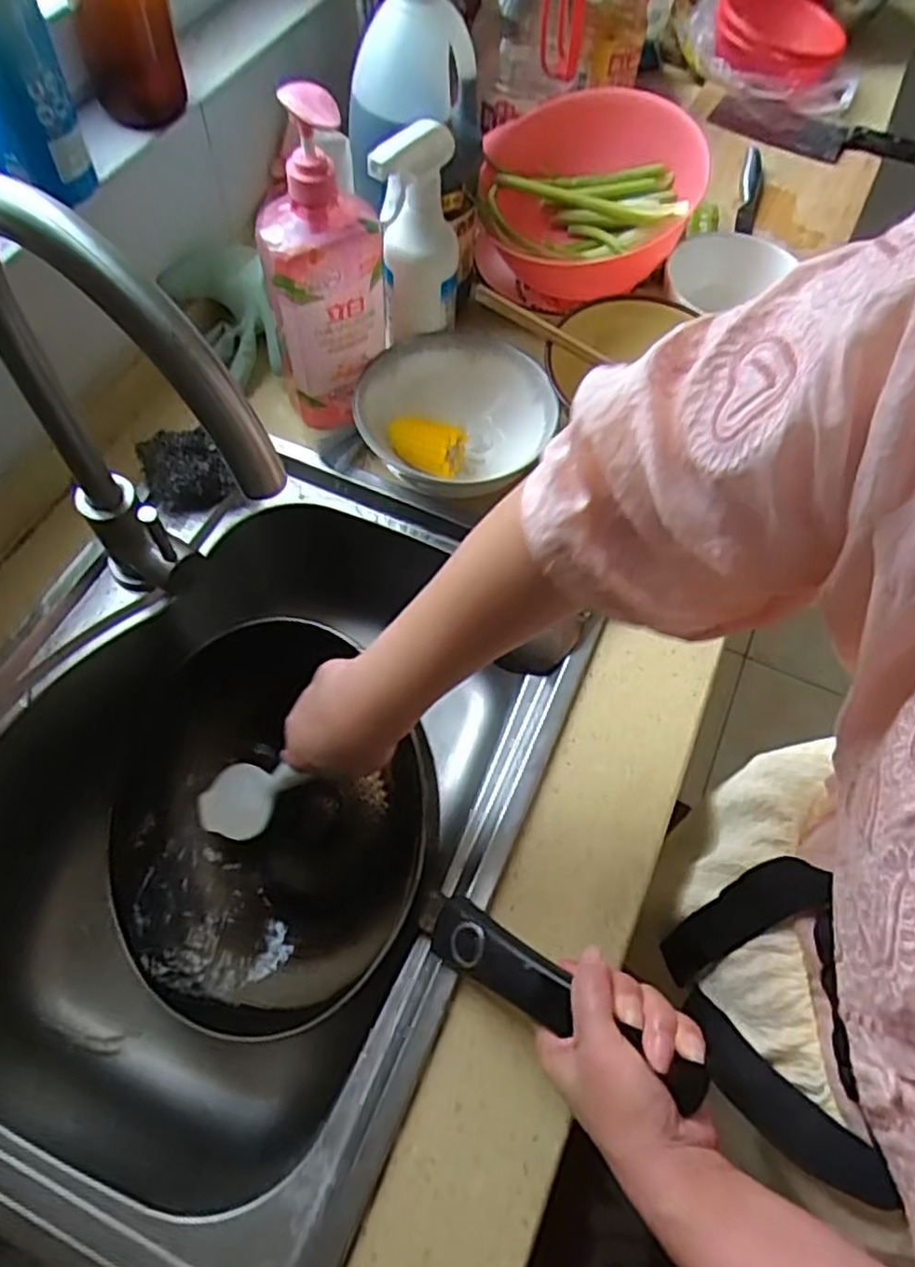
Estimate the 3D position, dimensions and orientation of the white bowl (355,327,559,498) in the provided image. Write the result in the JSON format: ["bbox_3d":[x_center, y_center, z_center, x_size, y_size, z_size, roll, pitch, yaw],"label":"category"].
[{"bbox_3d":[-0.004,-0.191,0.641,0.168,0.062,0.141,0,62,-3],"label":"white bowl"}]

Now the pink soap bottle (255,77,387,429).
[{"bbox_3d":[-0.106,-0.289,0.577,0.094,0.250,0.068,-13,63,-10],"label":"pink soap bottle"}]

